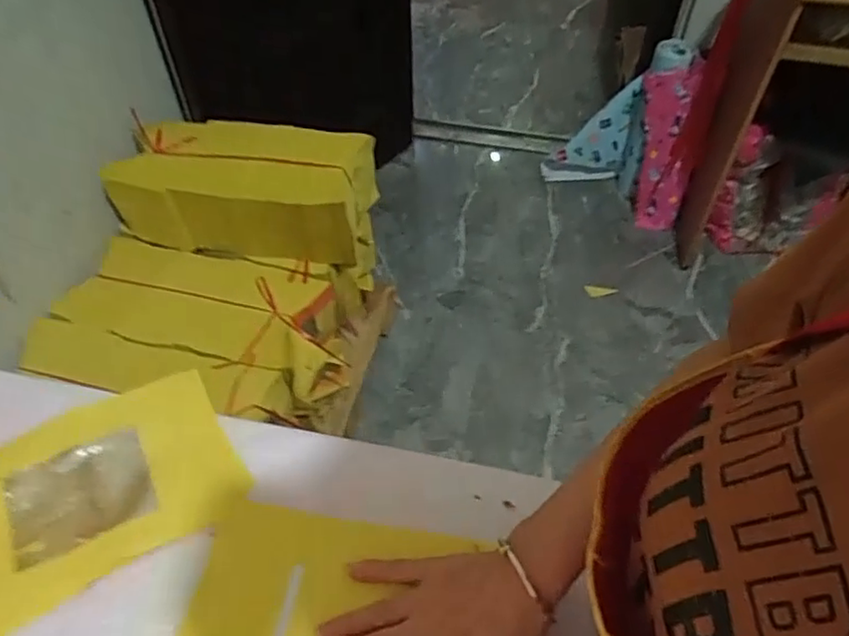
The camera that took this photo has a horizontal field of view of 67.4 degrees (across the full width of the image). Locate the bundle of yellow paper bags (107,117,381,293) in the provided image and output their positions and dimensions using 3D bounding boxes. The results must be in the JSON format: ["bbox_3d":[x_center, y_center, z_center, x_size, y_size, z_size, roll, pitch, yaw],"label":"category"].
[{"bbox_3d":[-0.367,-0.273,1.306,0.500,0.185,0.255,7,51,5],"label":"bundle of yellow paper bags"}]

